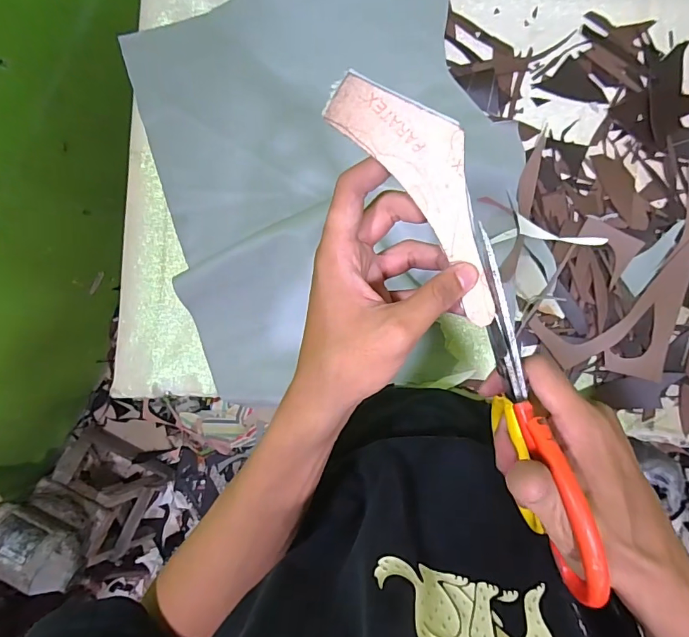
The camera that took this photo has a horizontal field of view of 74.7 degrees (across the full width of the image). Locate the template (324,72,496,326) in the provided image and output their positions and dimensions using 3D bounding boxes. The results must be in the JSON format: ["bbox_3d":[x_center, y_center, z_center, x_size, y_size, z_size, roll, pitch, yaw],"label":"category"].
[{"bbox_3d":[0.052,-0.065,0.241,0.046,0.017,0.145,-36,114,13],"label":"template"}]

